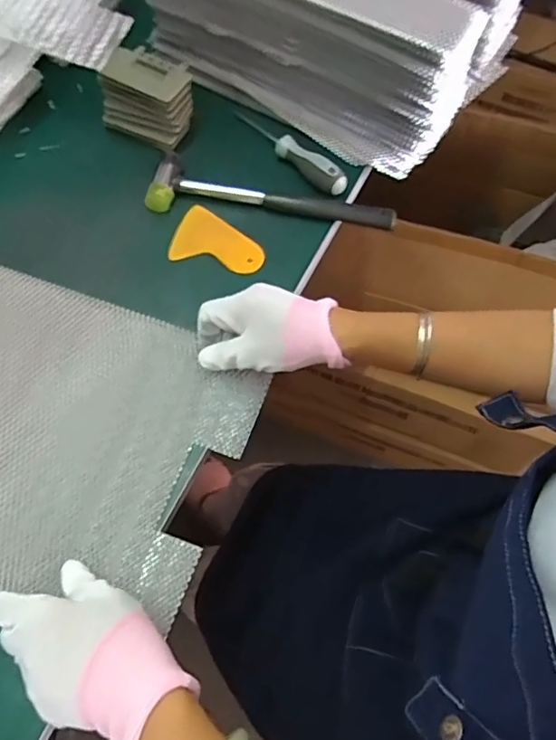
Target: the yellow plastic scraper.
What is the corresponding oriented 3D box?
[{"bbox_3d":[-0.057,-0.125,0.540,0.091,0.009,0.059,21,74,4],"label":"yellow plastic scraper"}]

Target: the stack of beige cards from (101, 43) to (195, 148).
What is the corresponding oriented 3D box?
[{"bbox_3d":[-0.135,-0.283,0.569,0.092,0.067,0.057,23,67,9],"label":"stack of beige cards"}]

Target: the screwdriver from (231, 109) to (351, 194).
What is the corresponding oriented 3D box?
[{"bbox_3d":[0.008,-0.233,0.570,0.152,0.021,0.024,42,71,16],"label":"screwdriver"}]

